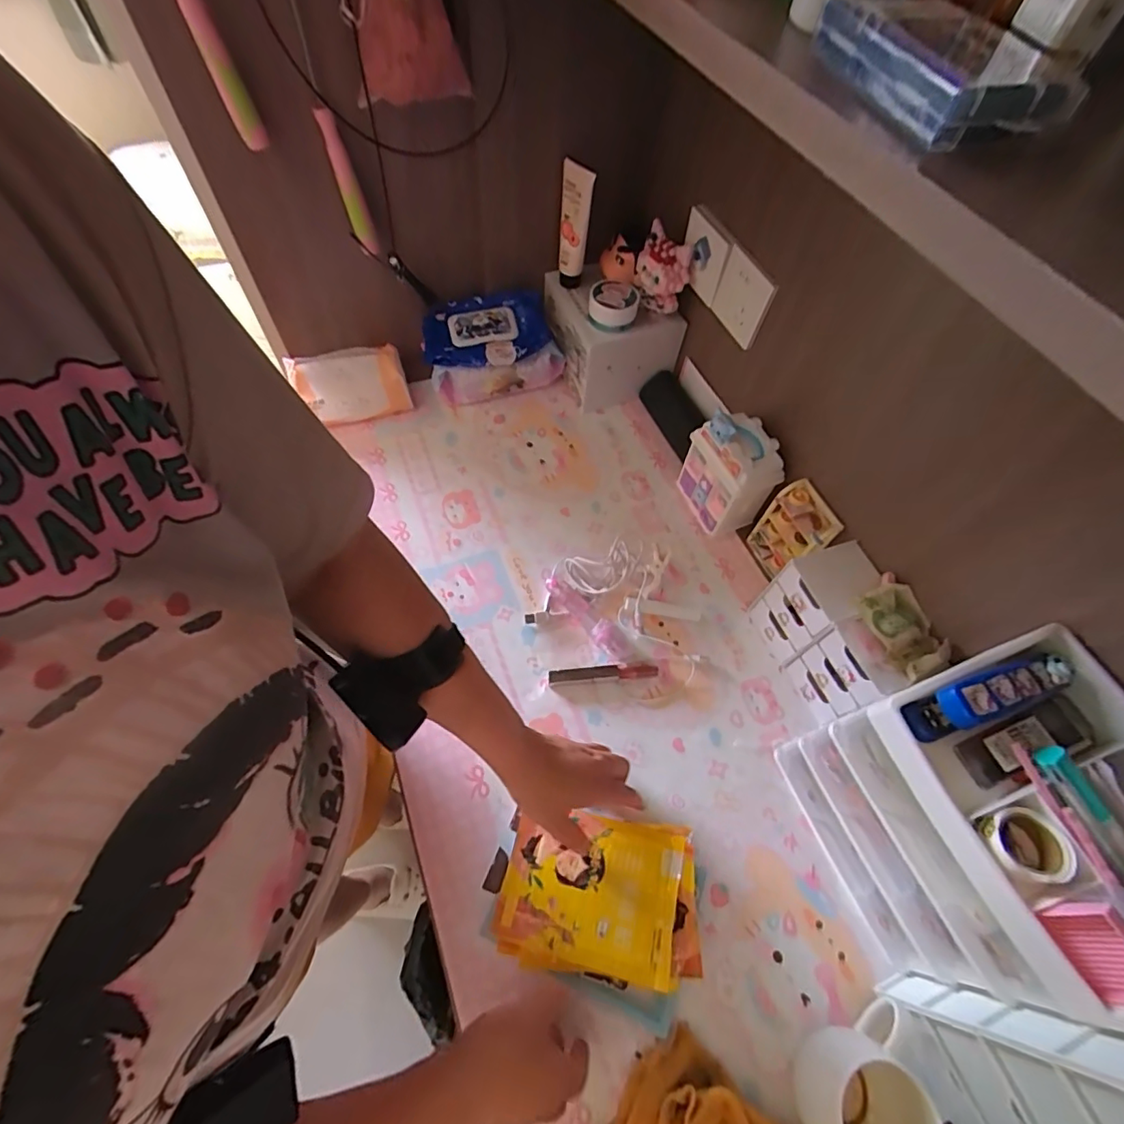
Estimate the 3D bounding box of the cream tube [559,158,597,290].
[{"bbox_3d":[0.016,-0.452,0.732,0.042,0.159,0.033,4,60,-2],"label":"cream tube"}]

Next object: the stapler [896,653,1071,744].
[{"bbox_3d":[0.328,0.105,0.412,0.126,0.059,0.030,-14,62,-11],"label":"stapler"}]

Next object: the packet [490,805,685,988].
[{"bbox_3d":[0.026,0.302,0.493,0.157,0.011,0.117,9,56,9],"label":"packet"}]

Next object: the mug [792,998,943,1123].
[{"bbox_3d":[0.248,0.432,0.428,0.104,0.081,0.099,14,61,4],"label":"mug"}]

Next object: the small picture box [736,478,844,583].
[{"bbox_3d":[0.288,-0.035,0.675,0.041,0.125,0.087,-22,65,-15],"label":"small picture box"}]

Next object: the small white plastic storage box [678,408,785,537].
[{"bbox_3d":[0.220,-0.120,0.705,0.068,0.148,0.113,-19,64,-14],"label":"small white plastic storage box"}]

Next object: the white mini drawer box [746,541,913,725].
[{"bbox_3d":[0.309,0.082,0.604,0.083,0.136,0.162,-18,64,-14],"label":"white mini drawer box"}]

